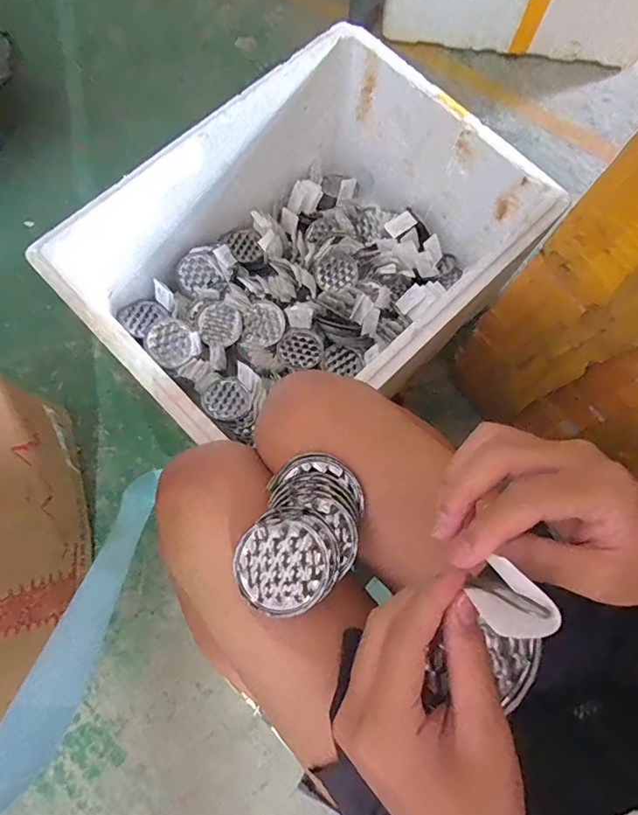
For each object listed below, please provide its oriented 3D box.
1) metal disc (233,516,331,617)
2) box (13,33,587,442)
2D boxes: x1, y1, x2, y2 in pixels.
[{"bbox_3d":[-0.030,0.130,0.407,0.072,0.008,0.075,1,74,-3],"label":"metal disc"},{"bbox_3d":[-0.019,-0.208,0.771,0.580,0.258,0.427,-43,81,-13],"label":"box"}]

